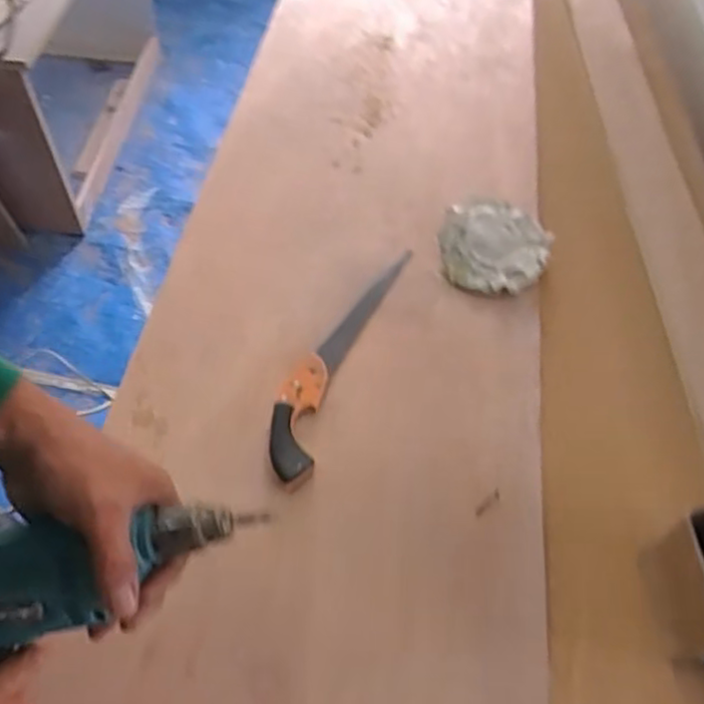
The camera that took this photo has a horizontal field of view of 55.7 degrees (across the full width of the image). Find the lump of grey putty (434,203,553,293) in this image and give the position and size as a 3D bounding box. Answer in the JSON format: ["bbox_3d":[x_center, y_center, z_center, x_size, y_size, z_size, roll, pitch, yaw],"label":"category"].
[{"bbox_3d":[0.202,-0.154,0.948,0.149,0.027,0.169,21,57,10],"label":"lump of grey putty"}]

